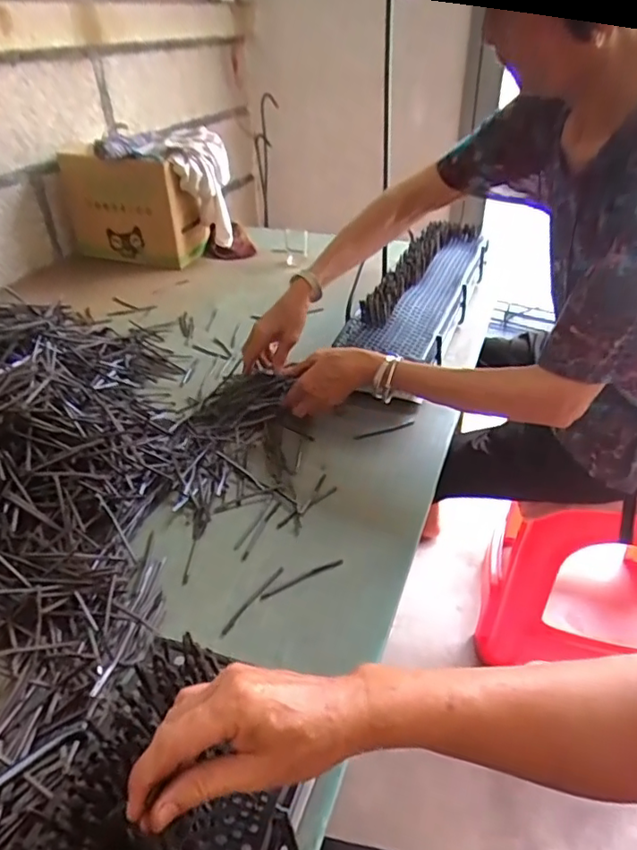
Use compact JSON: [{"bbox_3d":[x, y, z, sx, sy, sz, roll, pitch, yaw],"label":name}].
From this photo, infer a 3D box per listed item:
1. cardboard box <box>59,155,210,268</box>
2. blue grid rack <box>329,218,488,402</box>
[{"bbox_3d":[-0.456,-0.534,1.438,0.316,0.253,0.114,9,36,15],"label":"cardboard box"},{"bbox_3d":[0.197,-0.249,1.070,0.148,0.100,0.556,12,37,19],"label":"blue grid rack"}]

